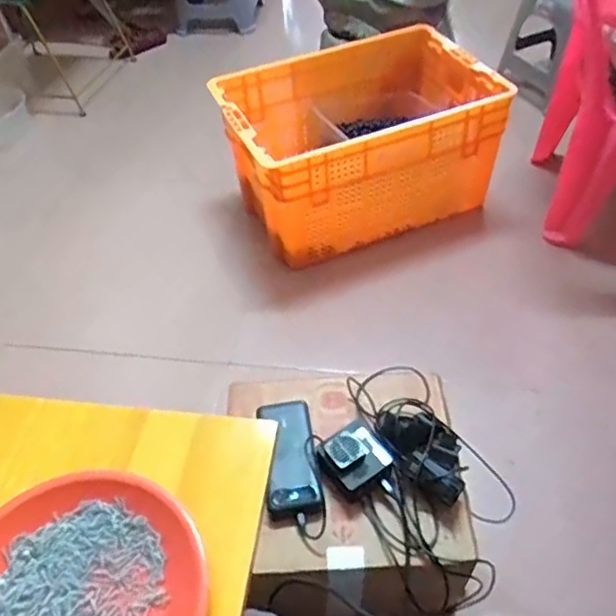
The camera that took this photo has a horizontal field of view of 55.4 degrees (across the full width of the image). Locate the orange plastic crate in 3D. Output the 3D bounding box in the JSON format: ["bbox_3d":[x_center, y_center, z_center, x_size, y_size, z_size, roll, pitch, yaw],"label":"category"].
[{"bbox_3d":[0.108,-0.413,1.427,0.603,0.299,0.461,-24,51,-16],"label":"orange plastic crate"}]

